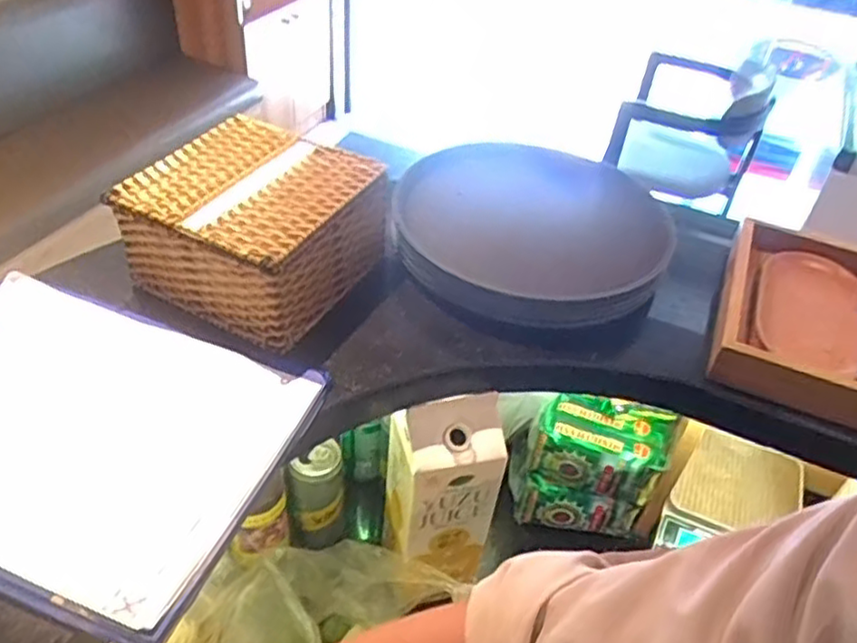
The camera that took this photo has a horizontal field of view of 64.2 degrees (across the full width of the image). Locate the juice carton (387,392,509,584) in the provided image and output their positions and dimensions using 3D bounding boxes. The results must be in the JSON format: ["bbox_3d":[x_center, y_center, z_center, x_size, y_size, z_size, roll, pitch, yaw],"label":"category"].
[{"bbox_3d":[0.013,0.159,0.664,0.102,0.219,0.076,1,41,-6],"label":"juice carton"}]

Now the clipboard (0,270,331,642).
[{"bbox_3d":[-0.266,0.076,0.495,0.313,0.028,0.222,16,42,11],"label":"clipboard"}]

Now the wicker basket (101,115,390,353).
[{"bbox_3d":[-0.147,-0.081,0.609,0.175,0.104,0.167,24,44,19],"label":"wicker basket"}]

